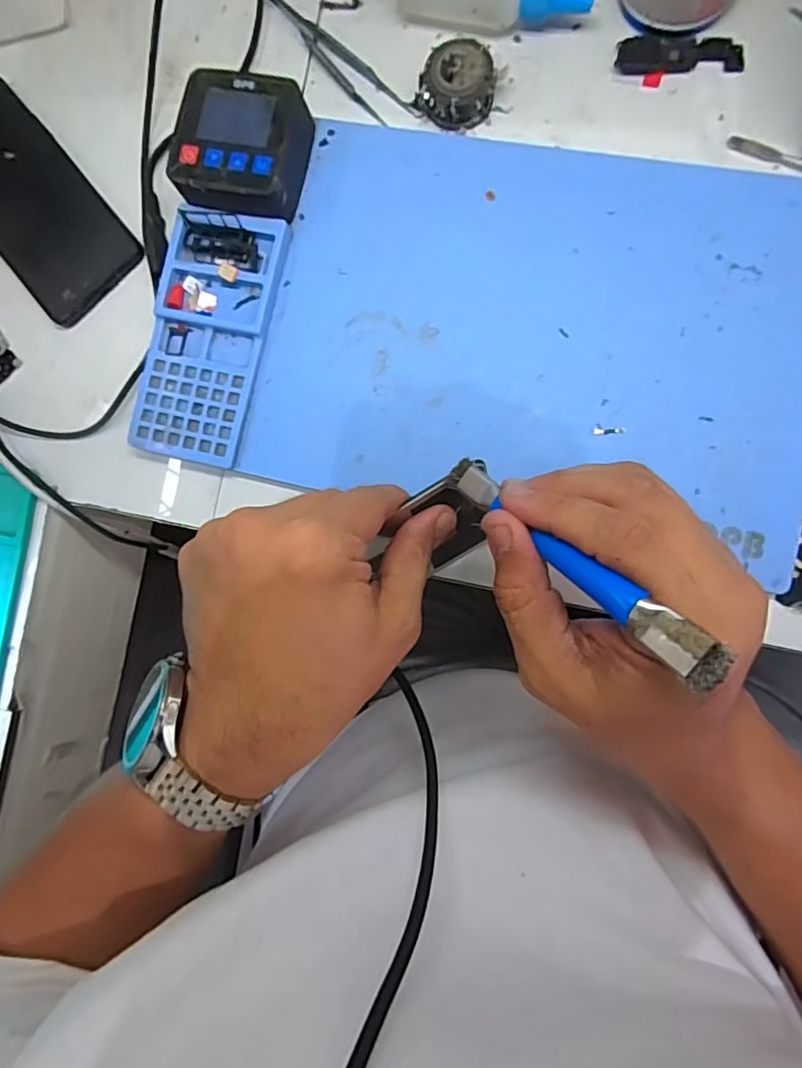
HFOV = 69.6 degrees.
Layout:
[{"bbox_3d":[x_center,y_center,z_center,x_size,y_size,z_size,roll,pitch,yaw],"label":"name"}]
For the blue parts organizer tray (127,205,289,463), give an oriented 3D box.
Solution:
[{"bbox_3d":[-0.117,-0.118,0.350,0.070,0.019,0.147,13,90,8],"label":"blue parts organizer tray"}]

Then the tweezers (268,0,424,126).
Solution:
[{"bbox_3d":[-0.044,-0.299,0.358,0.021,0.007,0.138,-45,83,4],"label":"tweezers"}]

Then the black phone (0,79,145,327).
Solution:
[{"bbox_3d":[-0.248,-0.225,0.383,0.075,0.011,0.176,-40,83,5],"label":"black phone"}]

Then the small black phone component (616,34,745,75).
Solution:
[{"bbox_3d":[0.161,-0.278,0.333,0.069,0.004,0.022,2,88,8],"label":"small black phone component"}]

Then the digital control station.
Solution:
[{"bbox_3d":[-0.094,-0.226,0.345,0.070,0.038,0.075,12,90,8],"label":"digital control station"}]

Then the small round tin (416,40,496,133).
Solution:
[{"bbox_3d":[0.034,-0.262,0.337,0.038,0.022,0.041,0,88,8],"label":"small round tin"}]

